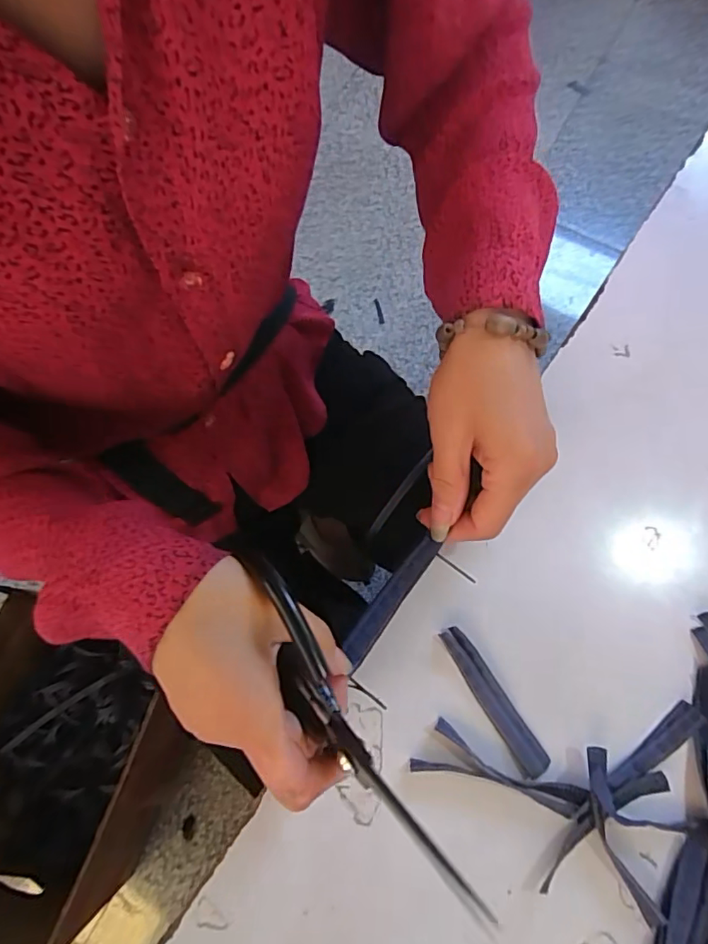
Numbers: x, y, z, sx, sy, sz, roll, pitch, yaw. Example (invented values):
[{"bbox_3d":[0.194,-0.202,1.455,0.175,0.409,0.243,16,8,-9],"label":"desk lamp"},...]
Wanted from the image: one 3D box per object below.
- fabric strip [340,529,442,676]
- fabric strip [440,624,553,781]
[{"bbox_3d":[0.020,0.070,0.296,0.014,0.004,0.082,34,74,12],"label":"fabric strip"},{"bbox_3d":[0.079,0.129,0.301,0.016,0.006,0.088,-31,75,-9],"label":"fabric strip"}]

